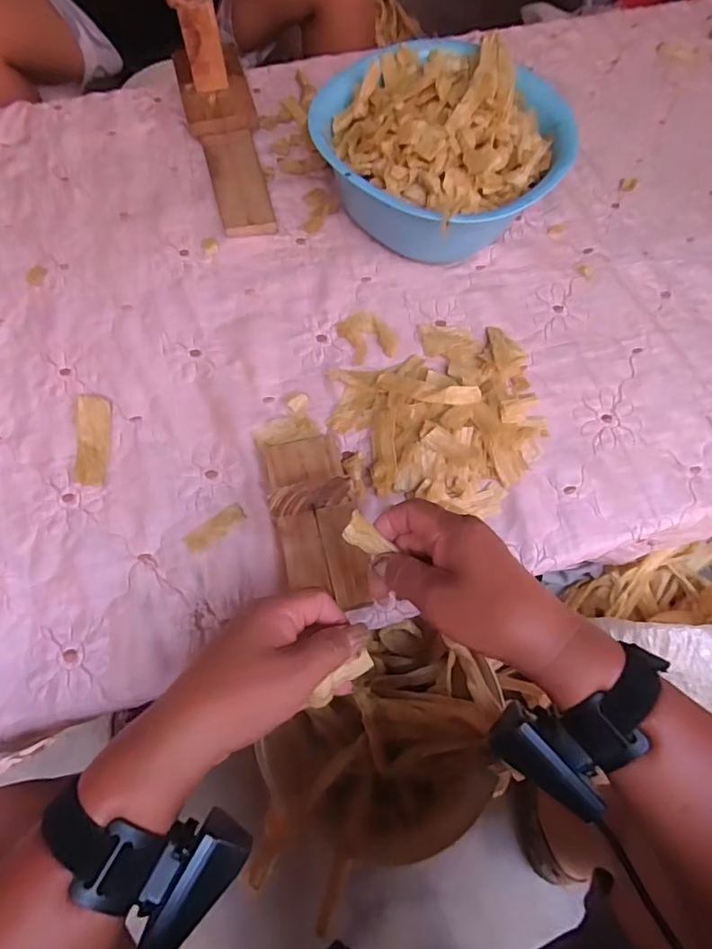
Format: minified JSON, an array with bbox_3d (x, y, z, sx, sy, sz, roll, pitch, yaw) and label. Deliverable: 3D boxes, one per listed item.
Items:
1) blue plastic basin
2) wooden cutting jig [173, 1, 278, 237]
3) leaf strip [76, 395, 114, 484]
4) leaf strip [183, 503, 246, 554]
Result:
[{"bbox_3d":[0.093,-0.365,0.628,0.266,0.118,0.266,1,67,-2],"label":"blue plastic basin"},{"bbox_3d":[-0.157,-0.418,0.646,0.085,0.100,0.279,-14,80,-8],"label":"wooden cutting jig"},{"bbox_3d":[-0.254,-0.034,0.524,0.030,0.007,0.093,1,69,-27],"label":"leaf strip"},{"bbox_3d":[-0.128,0.050,0.499,0.059,0.004,0.021,-35,71,-22],"label":"leaf strip"}]

